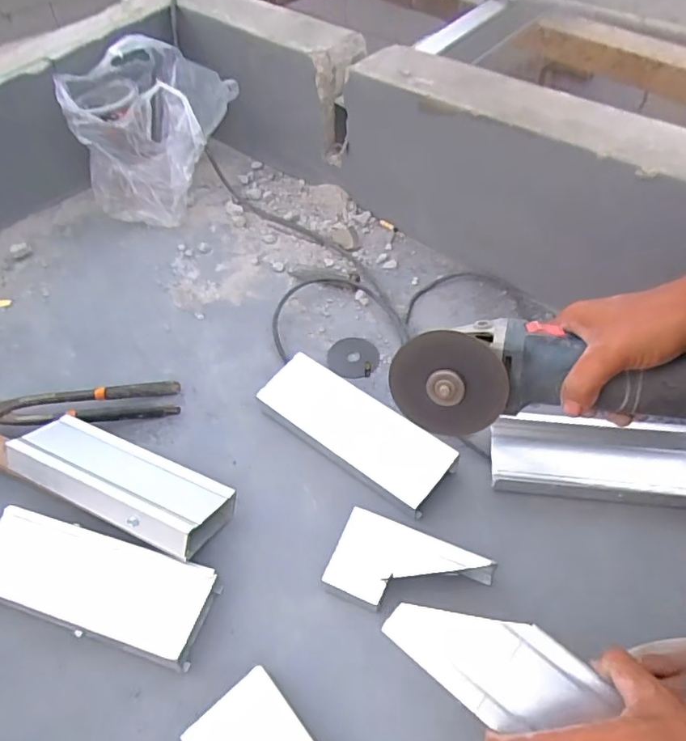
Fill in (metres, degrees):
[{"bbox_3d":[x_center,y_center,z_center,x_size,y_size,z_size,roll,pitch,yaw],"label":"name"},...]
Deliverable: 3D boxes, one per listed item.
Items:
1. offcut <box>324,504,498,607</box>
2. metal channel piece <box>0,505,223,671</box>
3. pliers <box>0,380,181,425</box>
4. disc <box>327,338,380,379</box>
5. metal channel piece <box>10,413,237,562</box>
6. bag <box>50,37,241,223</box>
[{"bbox_3d":[0.057,0.185,0.498,0.131,0.039,0.075,19,54,17],"label":"offcut"},{"bbox_3d":[-0.227,0.195,0.506,0.221,0.037,0.080,13,52,12],"label":"metal channel piece"},{"bbox_3d":[-0.298,0.042,0.627,0.217,0.013,0.048,-7,56,-15],"label":"pliers"},{"bbox_3d":[0.013,-0.018,0.689,0.063,0.008,0.064,-1,50,1],"label":"disc"},{"bbox_3d":[-0.220,0.108,0.550,0.218,0.033,0.081,20,34,16],"label":"metal channel piece"},{"bbox_3d":[-0.296,-0.363,0.845,0.212,0.226,0.168,21,54,18],"label":"bag"}]

